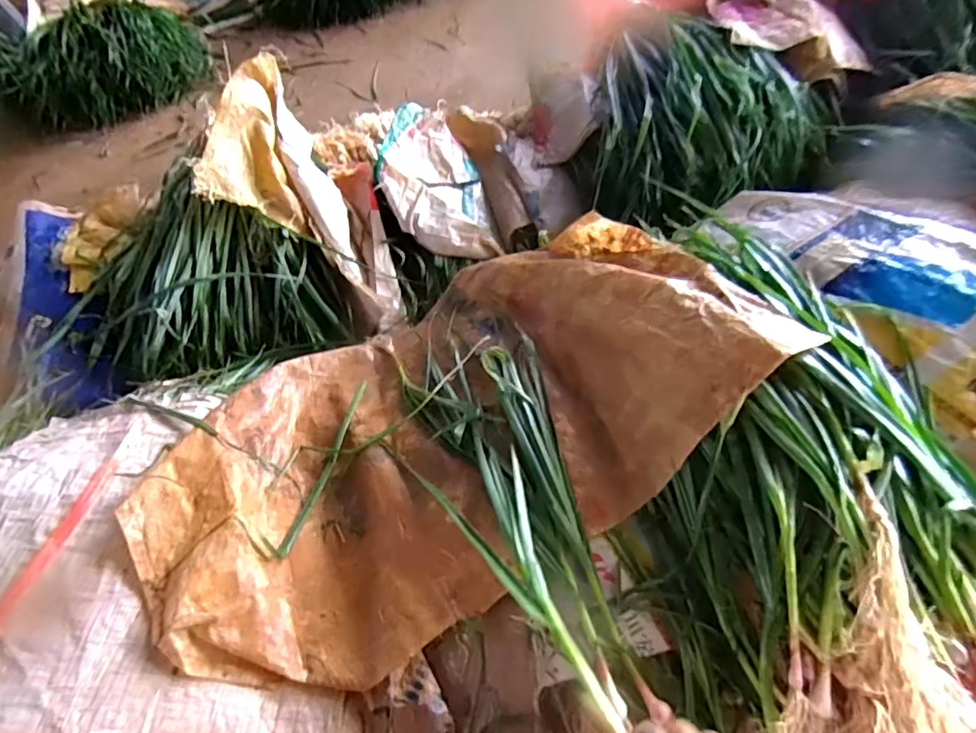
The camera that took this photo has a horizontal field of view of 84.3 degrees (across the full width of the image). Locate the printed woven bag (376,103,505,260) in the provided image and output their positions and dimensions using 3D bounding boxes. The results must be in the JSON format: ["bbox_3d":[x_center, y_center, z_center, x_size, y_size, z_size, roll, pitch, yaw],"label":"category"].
[{"bbox_3d":[-0.110,-0.368,1.086,0.195,0.102,0.383,-14,58,-4],"label":"printed woven bag"}]

